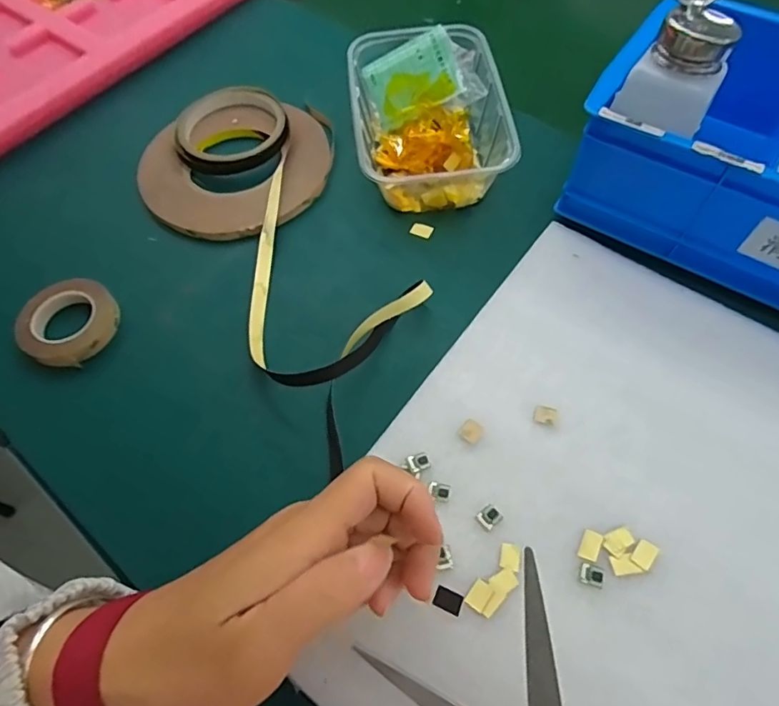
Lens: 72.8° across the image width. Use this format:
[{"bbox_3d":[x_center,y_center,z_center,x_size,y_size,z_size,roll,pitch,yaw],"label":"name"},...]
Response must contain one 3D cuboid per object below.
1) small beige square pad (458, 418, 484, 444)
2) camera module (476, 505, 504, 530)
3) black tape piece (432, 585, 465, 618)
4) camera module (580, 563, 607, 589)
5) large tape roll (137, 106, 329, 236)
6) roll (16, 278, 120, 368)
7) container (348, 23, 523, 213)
[{"bbox_3d":[0.048,0.046,0.312,0.012,0.004,0.014,29,65,16],"label":"small beige square pad"},{"bbox_3d":[0.055,0.089,0.288,0.012,0.004,0.010,-35,66,-18],"label":"camera module"},{"bbox_3d":[0.030,0.127,0.270,0.014,0.004,0.010,24,62,13],"label":"black tape piece"},{"bbox_3d":[0.105,0.115,0.273,0.013,0.004,0.010,16,62,10],"label":"camera module"},{"bbox_3d":[-0.128,-0.151,0.433,0.149,0.018,0.140,0,61,1],"label":"large tape roll"},{"bbox_3d":[-0.222,-0.021,0.367,0.060,0.021,0.062,0,61,1],"label":"roll"},{"bbox_3d":[0.031,-0.188,0.425,0.117,0.058,0.155,-5,61,-2],"label":"container"}]

